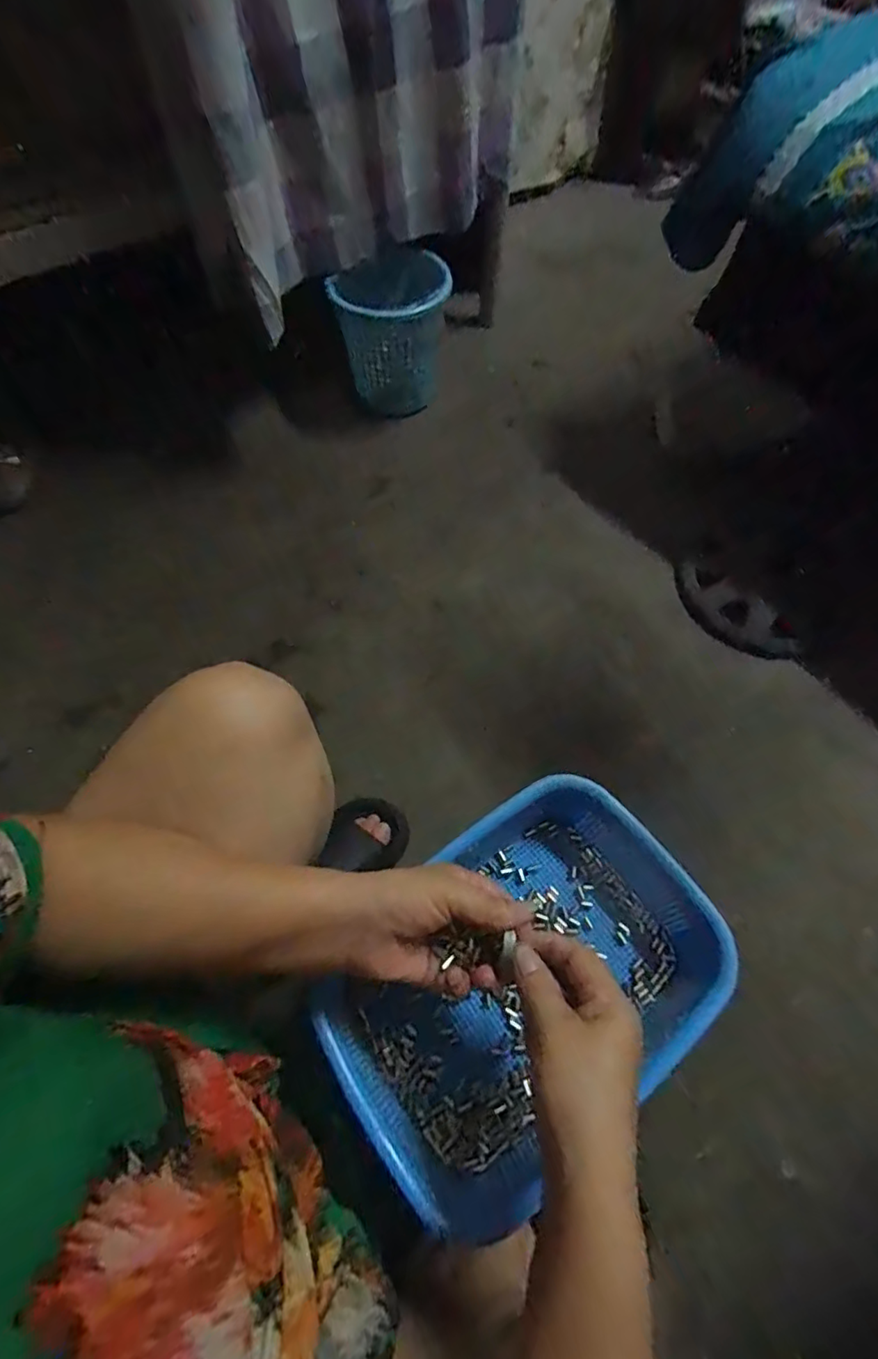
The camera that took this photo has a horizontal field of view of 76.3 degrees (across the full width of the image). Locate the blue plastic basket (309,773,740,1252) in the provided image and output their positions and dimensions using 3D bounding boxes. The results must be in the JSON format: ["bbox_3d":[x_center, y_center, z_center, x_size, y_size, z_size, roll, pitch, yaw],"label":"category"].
[{"bbox_3d":[0.069,0.228,0.441,0.306,0.071,0.211,-32,67,-16],"label":"blue plastic basket"}]

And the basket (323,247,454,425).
[{"bbox_3d":[-0.101,-0.715,1.166,0.231,0.246,0.213,-16,63,-9],"label":"basket"}]

